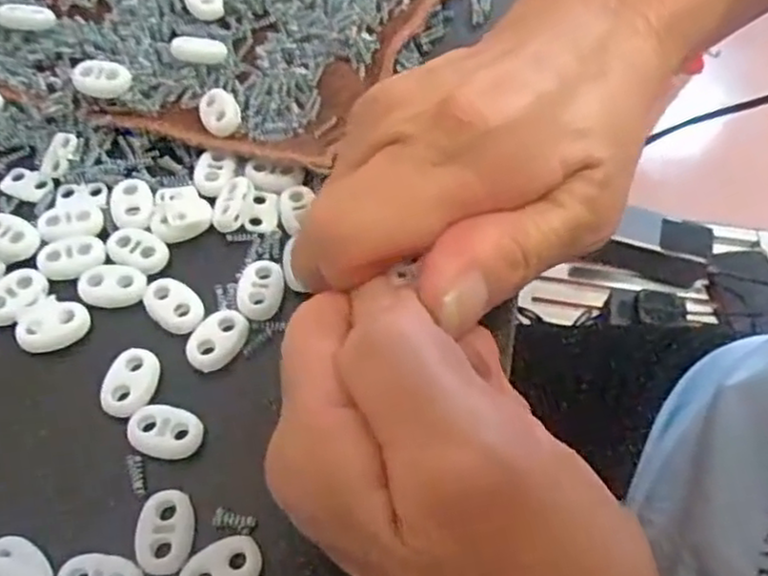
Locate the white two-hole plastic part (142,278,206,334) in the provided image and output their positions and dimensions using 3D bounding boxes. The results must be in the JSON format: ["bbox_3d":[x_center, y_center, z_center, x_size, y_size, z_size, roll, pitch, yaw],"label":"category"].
[{"bbox_3d":[-0.071,0.006,0.235,0.023,0.004,0.014,30,62,16],"label":"white two-hole plastic part"}]

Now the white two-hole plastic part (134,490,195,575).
[{"bbox_3d":[-0.061,0.068,0.195,0.016,0.004,0.022,-4,58,-4],"label":"white two-hole plastic part"}]

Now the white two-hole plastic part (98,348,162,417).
[{"bbox_3d":[-0.080,0.029,0.220,0.015,0.004,0.023,10,58,4],"label":"white two-hole plastic part"}]

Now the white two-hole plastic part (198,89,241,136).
[{"bbox_3d":[-0.065,-0.070,0.276,0.015,0.006,0.021,-20,61,-13],"label":"white two-hole plastic part"}]

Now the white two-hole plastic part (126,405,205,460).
[{"bbox_3d":[-0.067,0.043,0.211,0.023,0.004,0.015,13,59,6],"label":"white two-hole plastic part"}]

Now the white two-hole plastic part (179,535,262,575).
[{"bbox_3d":[-0.045,0.077,0.190,0.022,0.004,0.015,-28,63,-18],"label":"white two-hole plastic part"}]

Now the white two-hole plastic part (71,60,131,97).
[{"bbox_3d":[-0.113,-0.083,0.281,0.023,0.011,0.011,-3,58,-4],"label":"white two-hole plastic part"}]

